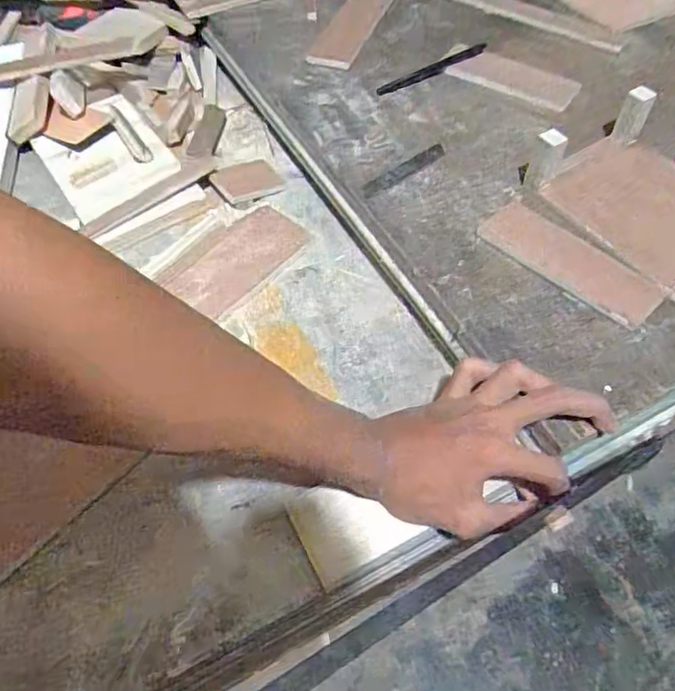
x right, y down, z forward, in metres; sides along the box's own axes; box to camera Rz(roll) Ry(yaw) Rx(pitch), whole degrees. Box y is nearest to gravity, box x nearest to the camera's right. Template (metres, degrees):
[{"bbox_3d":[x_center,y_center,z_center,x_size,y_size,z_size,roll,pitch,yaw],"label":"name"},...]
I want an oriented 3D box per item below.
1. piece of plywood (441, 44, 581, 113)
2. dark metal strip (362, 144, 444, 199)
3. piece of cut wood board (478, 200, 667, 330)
[{"bbox_3d":[0.181,-0.284,0.604,0.139,0.011,0.056,23,59,16],"label":"piece of plywood"},{"bbox_3d":[0.062,-0.163,0.533,0.098,0.004,0.018,-35,62,-21],"label":"dark metal strip"},{"bbox_3d":[0.185,-0.068,0.460,0.057,0.007,0.144,-38,63,-22],"label":"piece of cut wood board"}]

